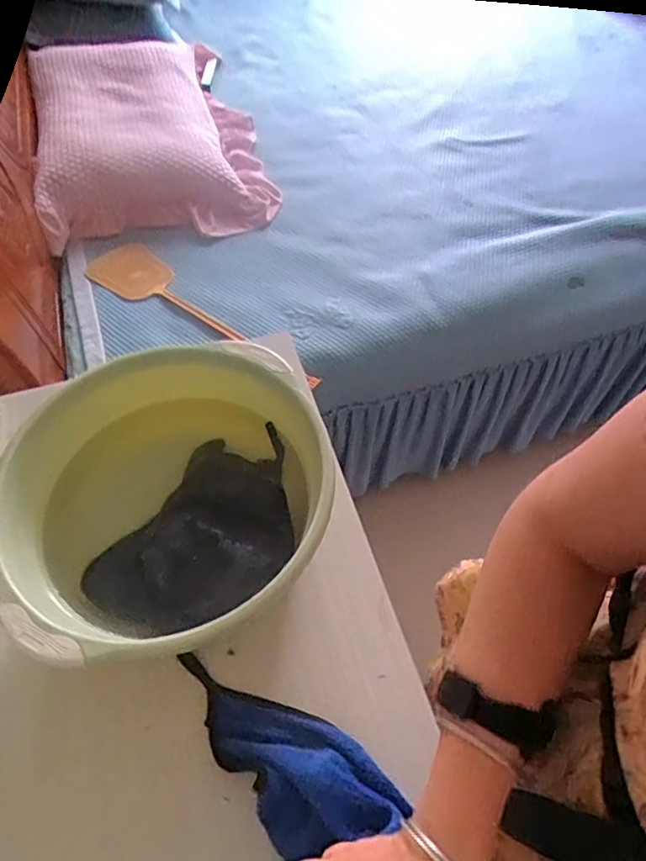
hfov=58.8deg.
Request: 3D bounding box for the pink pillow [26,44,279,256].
[{"bbox_3d":[-0.415,-0.712,1.350,0.481,0.117,0.721,-14,57,-9],"label":"pink pillow"}]

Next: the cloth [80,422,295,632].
[{"bbox_3d":[-0.104,0.098,0.575,0.158,0.042,0.236,27,61,17],"label":"cloth"}]

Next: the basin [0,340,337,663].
[{"bbox_3d":[-0.153,0.061,0.577,0.309,0.123,0.260,-27,60,-16],"label":"basin"}]

